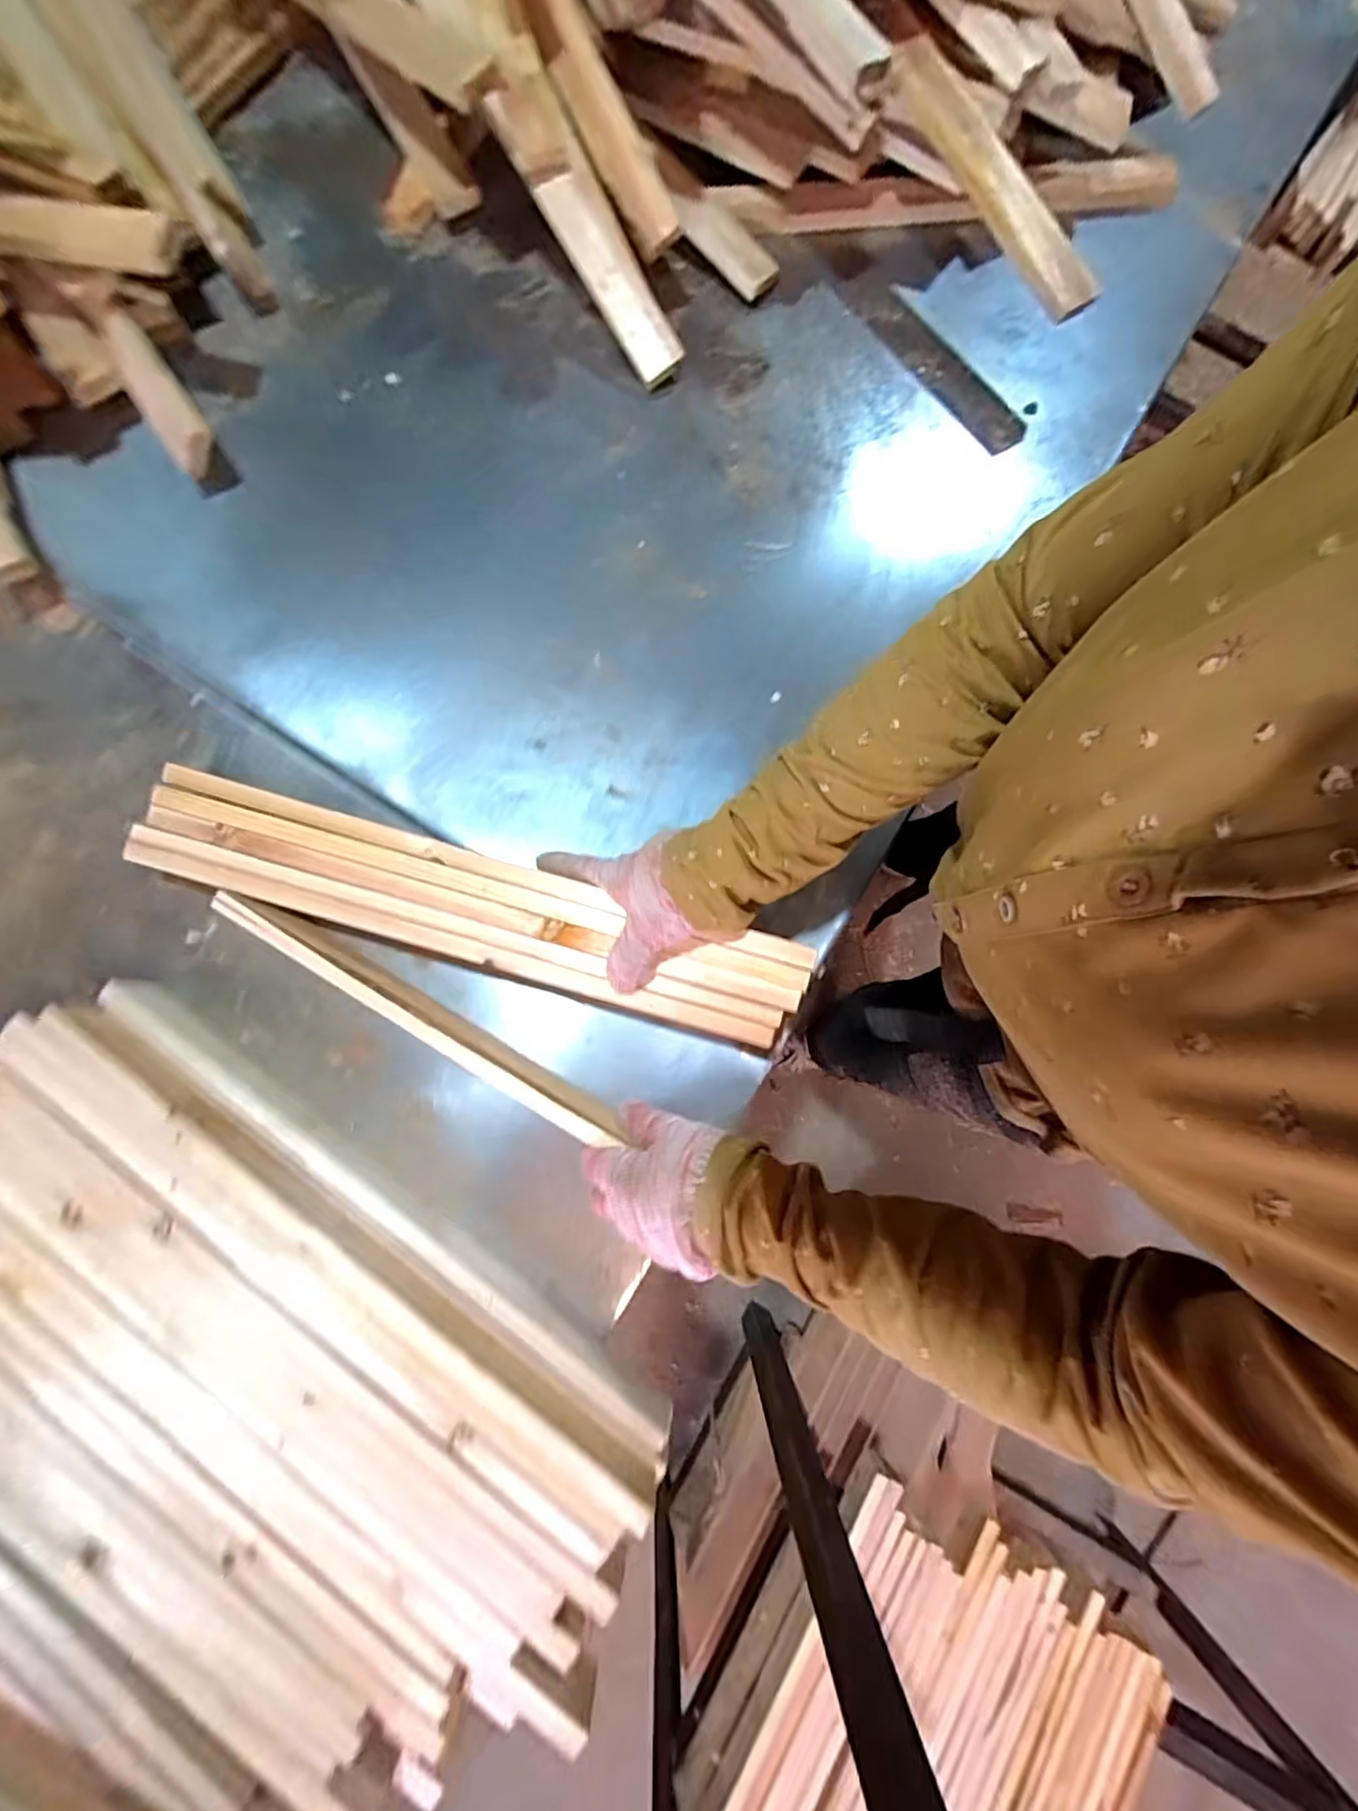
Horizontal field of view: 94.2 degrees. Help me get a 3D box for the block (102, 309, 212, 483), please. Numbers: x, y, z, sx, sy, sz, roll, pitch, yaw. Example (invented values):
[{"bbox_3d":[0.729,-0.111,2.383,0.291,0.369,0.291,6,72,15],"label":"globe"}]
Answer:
[{"bbox_3d":[-0.425,-0.420,0.516,0.040,0.033,0.114,-28,101,-7],"label":"block"}]

